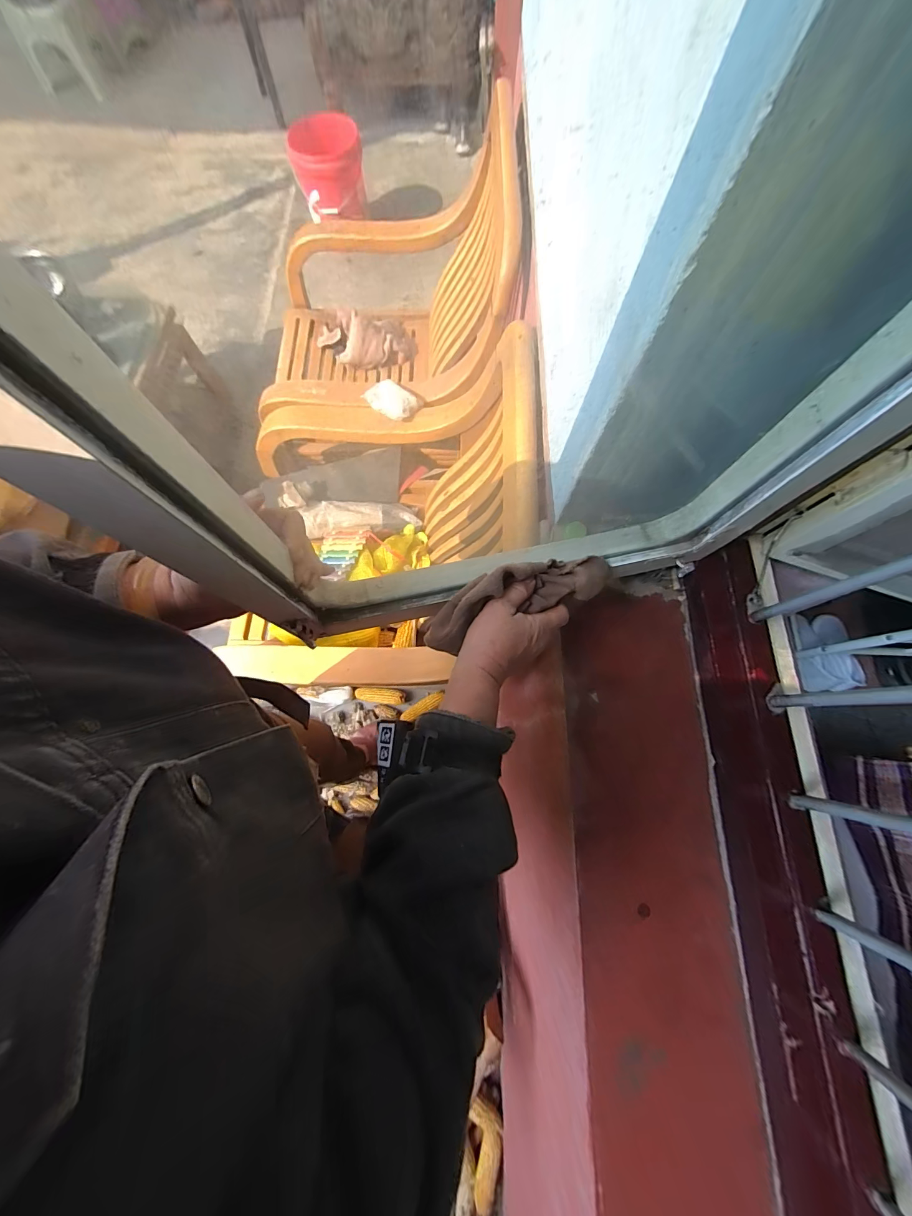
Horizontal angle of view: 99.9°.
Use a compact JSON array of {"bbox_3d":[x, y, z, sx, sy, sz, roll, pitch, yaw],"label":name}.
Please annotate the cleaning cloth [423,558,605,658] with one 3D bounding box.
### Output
[{"bbox_3d":[0.067,-0.012,0.395,0.207,0.065,0.050,-18,75,-8],"label":"cleaning cloth"}]

